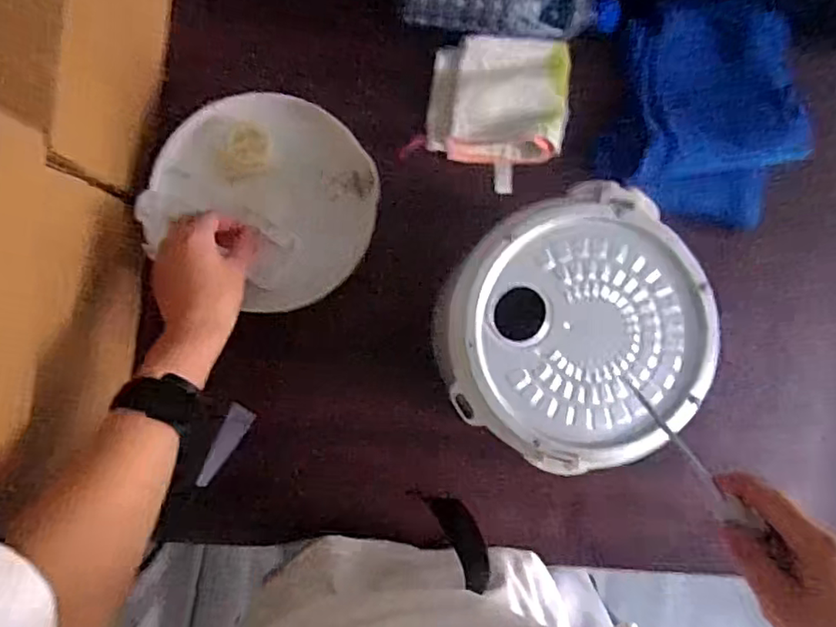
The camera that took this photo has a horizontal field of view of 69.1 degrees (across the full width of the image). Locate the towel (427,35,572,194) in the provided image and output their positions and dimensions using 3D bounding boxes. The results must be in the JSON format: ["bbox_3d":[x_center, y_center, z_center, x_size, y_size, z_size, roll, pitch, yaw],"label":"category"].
[{"bbox_3d":[0.083,-0.206,0.620,0.136,0.033,0.140,5,87,-5],"label":"towel"}]

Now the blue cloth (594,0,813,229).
[{"bbox_3d":[0.300,-0.210,0.630,0.193,0.052,0.219,13,86,-5],"label":"blue cloth"}]

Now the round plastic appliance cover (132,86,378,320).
[{"bbox_3d":[-0.142,-0.109,0.574,0.200,0.030,0.184,0,88,-5],"label":"round plastic appliance cover"}]

